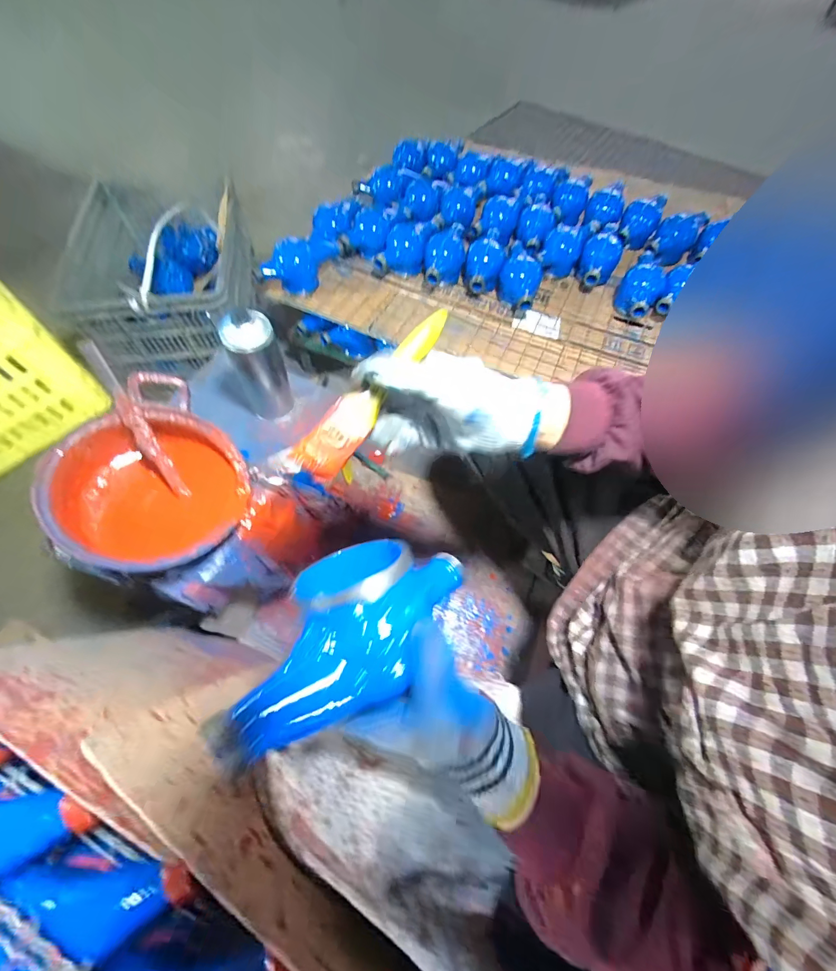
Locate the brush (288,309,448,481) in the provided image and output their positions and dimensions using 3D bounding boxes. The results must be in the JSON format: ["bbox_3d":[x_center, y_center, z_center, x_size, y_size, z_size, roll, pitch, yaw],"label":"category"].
[{"bbox_3d":[-0.035,-0.076,0.315,0.033,0.023,0.173,37,83,16],"label":"brush"}]

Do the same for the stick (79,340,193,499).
[{"bbox_3d":[-0.342,-0.073,0.471,0.022,0.016,0.202,-29,109,-16],"label":"stick"}]

